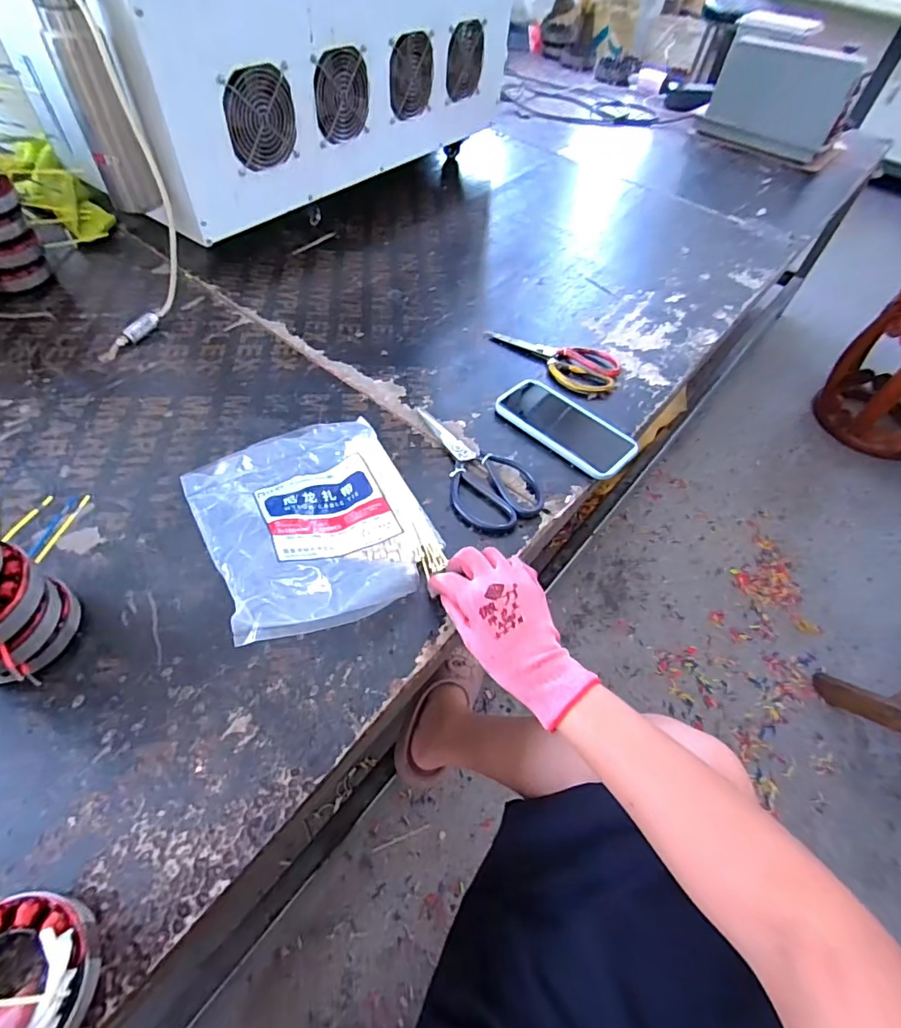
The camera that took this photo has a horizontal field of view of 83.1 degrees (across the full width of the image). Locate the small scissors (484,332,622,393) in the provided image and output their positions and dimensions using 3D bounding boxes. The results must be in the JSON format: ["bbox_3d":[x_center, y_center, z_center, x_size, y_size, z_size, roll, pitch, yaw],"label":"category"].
[{"bbox_3d":[0.144,-0.226,0.718,0.195,0.015,0.081,34,57,19],"label":"small scissors"}]

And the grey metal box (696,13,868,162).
[{"bbox_3d":[0.793,-1.020,1.228,0.310,0.214,0.178,30,56,16],"label":"grey metal box"}]

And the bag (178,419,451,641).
[{"bbox_3d":[-0.132,-0.011,0.483,0.194,0.067,0.245,-27,61,-18],"label":"bag"}]

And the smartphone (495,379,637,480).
[{"bbox_3d":[0.141,-0.108,0.619,0.080,0.009,0.168,-39,67,-23],"label":"smartphone"}]

